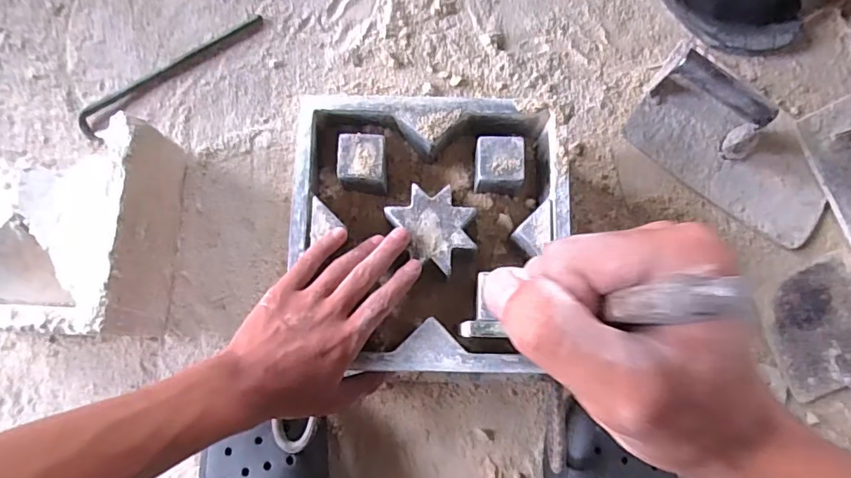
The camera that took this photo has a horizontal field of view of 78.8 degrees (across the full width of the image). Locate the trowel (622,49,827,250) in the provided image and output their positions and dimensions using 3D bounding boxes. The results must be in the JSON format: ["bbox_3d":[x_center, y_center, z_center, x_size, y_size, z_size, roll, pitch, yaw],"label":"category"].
[{"bbox_3d":[0.339,-0.103,0.534,0.225,0.077,0.139,39,83,6],"label":"trowel"}]

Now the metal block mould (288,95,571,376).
[{"bbox_3d":[0.003,-0.003,0.451,0.222,0.060,0.226,2,81,0],"label":"metal block mould"}]

